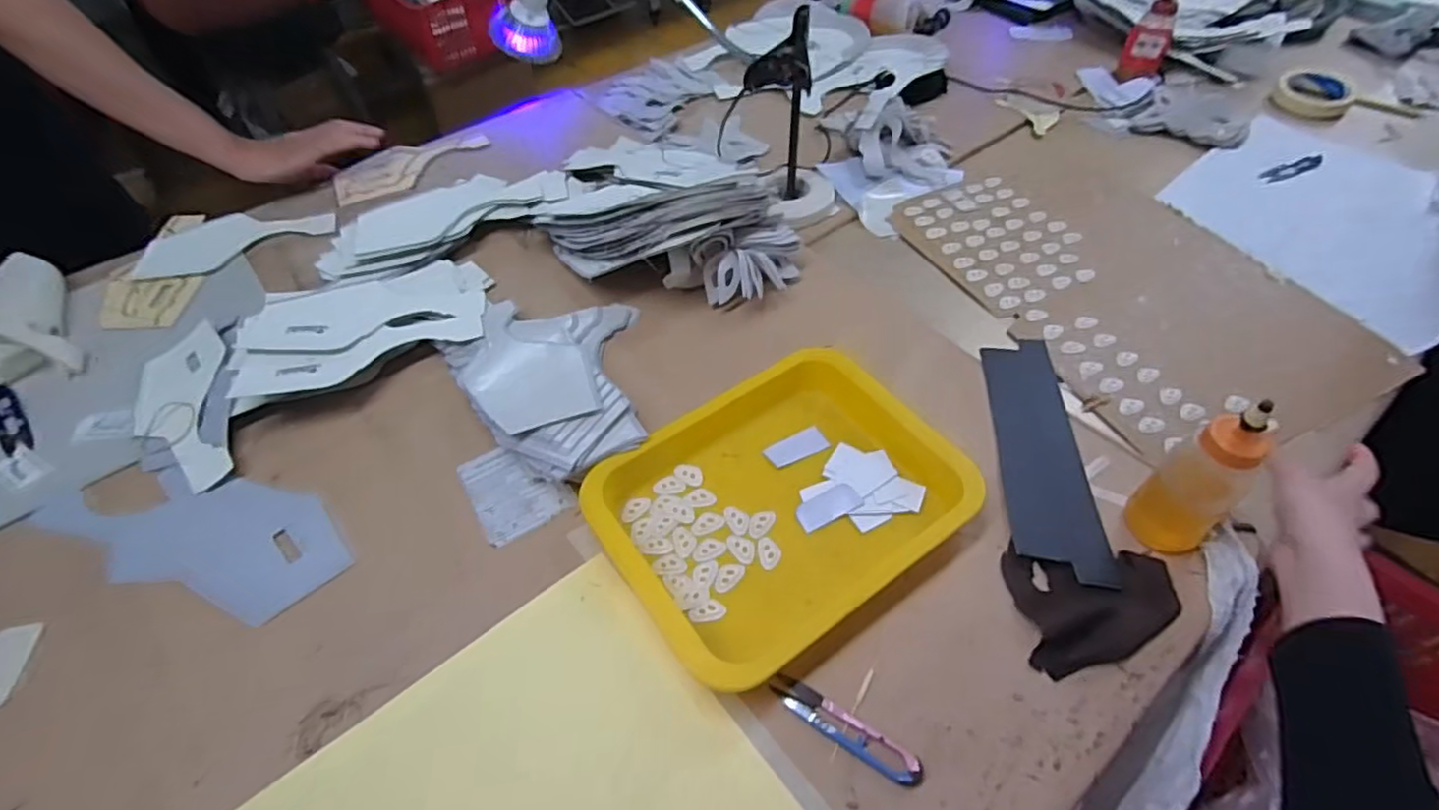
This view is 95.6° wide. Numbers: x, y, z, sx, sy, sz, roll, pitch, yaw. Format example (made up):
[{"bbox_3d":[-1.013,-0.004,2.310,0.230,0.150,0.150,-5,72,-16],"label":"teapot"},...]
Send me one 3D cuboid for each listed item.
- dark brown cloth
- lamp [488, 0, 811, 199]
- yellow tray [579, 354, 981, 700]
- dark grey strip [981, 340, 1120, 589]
[{"bbox_3d":[0.267,0.141,0.456,0.111,0.017,0.086,0,53,1],"label":"dark brown cloth"},{"bbox_3d":[-0.083,-0.401,0.755,0.436,0.244,0.080,27,58,20],"label":"lamp"},{"bbox_3d":[0.045,0.071,0.502,0.257,0.041,0.196,-30,58,-20],"label":"yellow tray"},{"bbox_3d":[0.269,0.035,0.548,0.068,0.007,0.242,5,50,6],"label":"dark grey strip"}]

